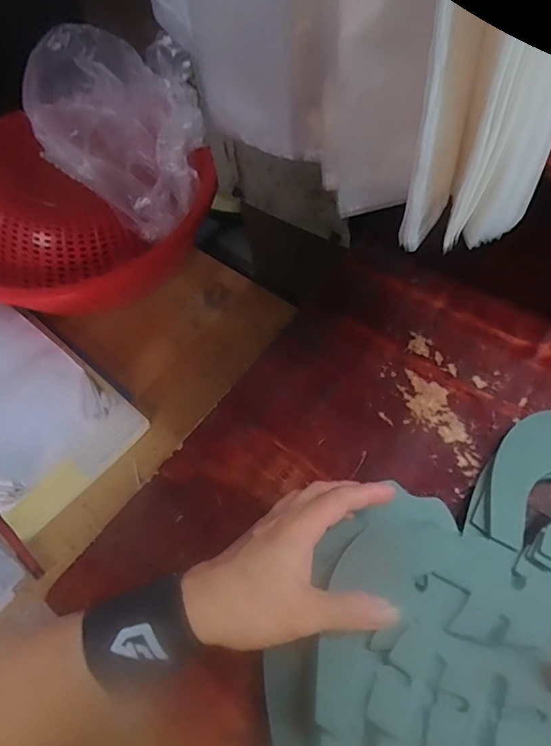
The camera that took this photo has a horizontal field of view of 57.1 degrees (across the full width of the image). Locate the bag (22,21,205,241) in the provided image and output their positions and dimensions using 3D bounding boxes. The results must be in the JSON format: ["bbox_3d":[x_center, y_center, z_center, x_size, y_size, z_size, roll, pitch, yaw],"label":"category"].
[{"bbox_3d":[-0.195,-0.306,0.644,0.196,0.148,0.220,-18,59,-7],"label":"bag"}]

